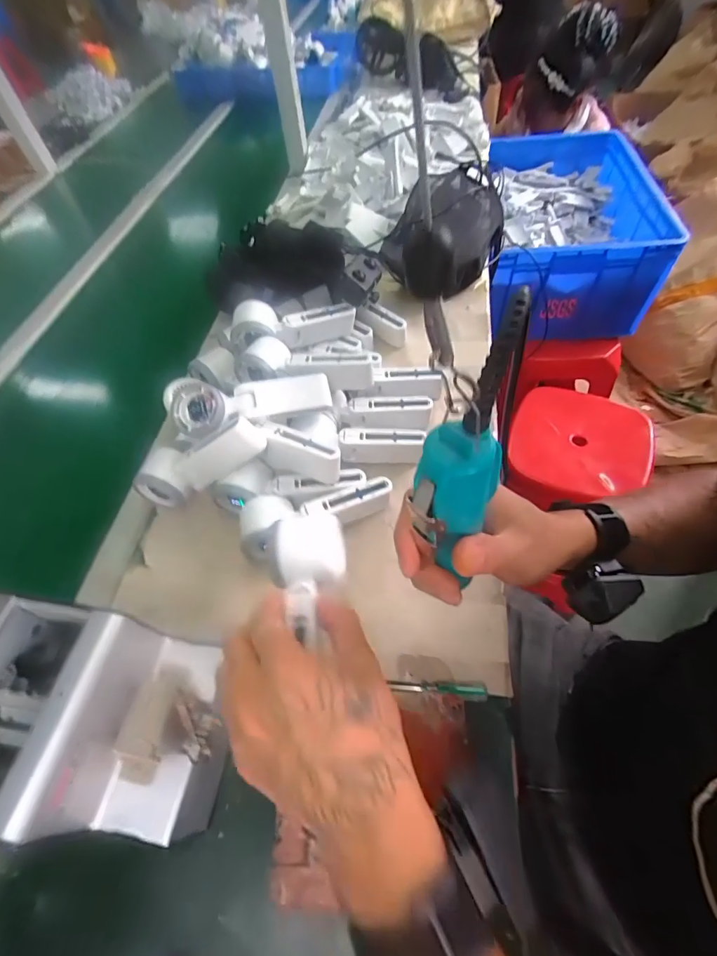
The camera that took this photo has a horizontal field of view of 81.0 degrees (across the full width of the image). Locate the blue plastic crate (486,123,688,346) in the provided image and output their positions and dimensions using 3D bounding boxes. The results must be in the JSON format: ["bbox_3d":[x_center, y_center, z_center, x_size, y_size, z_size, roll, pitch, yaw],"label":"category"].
[{"bbox_3d":[0.496,-0.613,1.050,0.358,0.210,0.557,3,57,6],"label":"blue plastic crate"}]

